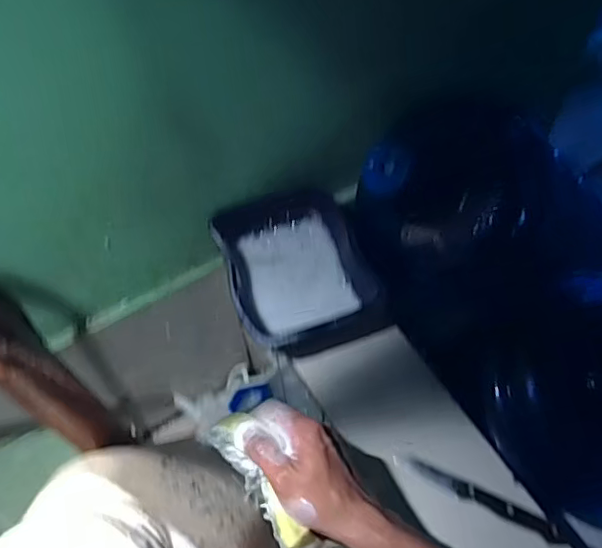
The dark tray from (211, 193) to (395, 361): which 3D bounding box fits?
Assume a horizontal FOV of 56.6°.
[{"bbox_3d":[-0.010,-0.013,0.688,0.164,0.052,0.219,-18,58,-10],"label":"dark tray"}]

